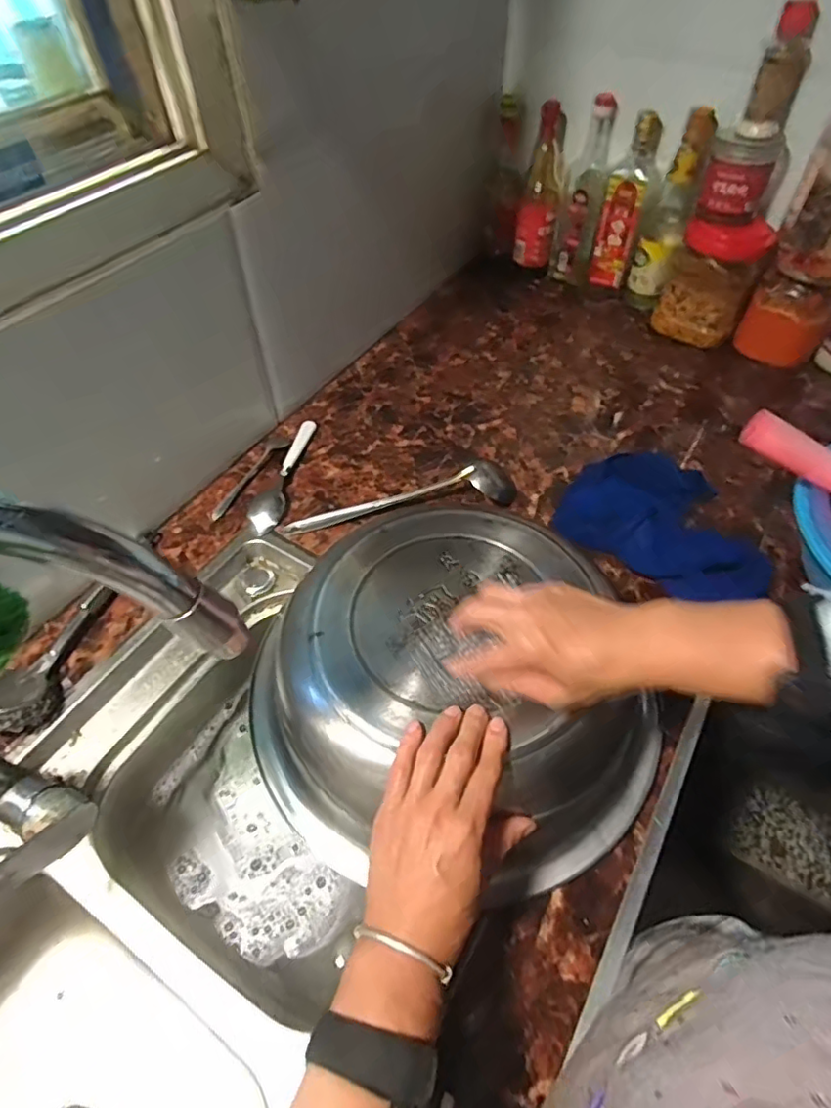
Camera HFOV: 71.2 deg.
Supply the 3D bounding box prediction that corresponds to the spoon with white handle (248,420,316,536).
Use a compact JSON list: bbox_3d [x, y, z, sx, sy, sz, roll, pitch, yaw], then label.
[{"bbox_3d":[-0.155,-0.102,0.713,0.040,0.014,0.182,14,54,11],"label":"spoon with white handle"}]

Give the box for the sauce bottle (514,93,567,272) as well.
[{"bbox_3d":[0.195,-0.555,0.908,0.064,0.221,0.049,22,55,16],"label":"sauce bottle"}]

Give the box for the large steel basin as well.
[{"bbox_3d":[0.029,0.113,0.472,0.296,0.122,0.295,0,52,0],"label":"large steel basin"}]

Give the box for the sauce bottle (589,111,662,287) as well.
[{"bbox_3d":[0.311,-0.511,0.875,0.063,0.237,0.046,16,54,12],"label":"sauce bottle"}]

